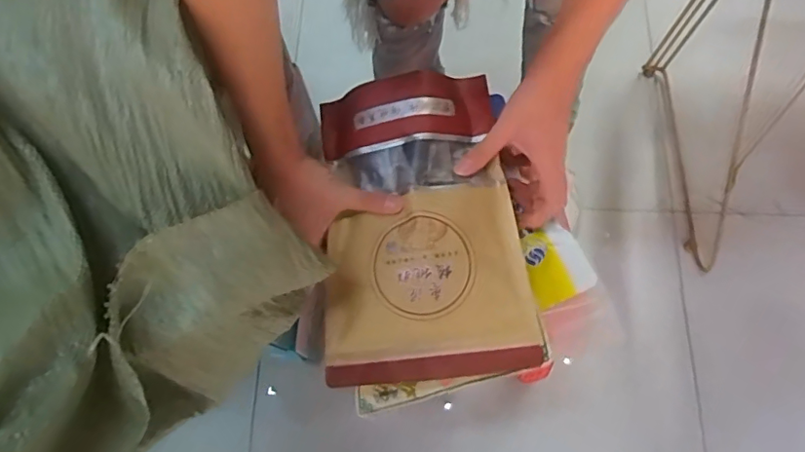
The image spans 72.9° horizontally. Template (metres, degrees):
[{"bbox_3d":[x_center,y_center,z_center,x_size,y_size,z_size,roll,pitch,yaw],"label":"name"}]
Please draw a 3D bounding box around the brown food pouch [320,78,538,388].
[{"bbox_3d":[0.017,-0.003,0.519,0.192,0.051,0.291,-4,71,0],"label":"brown food pouch"}]

